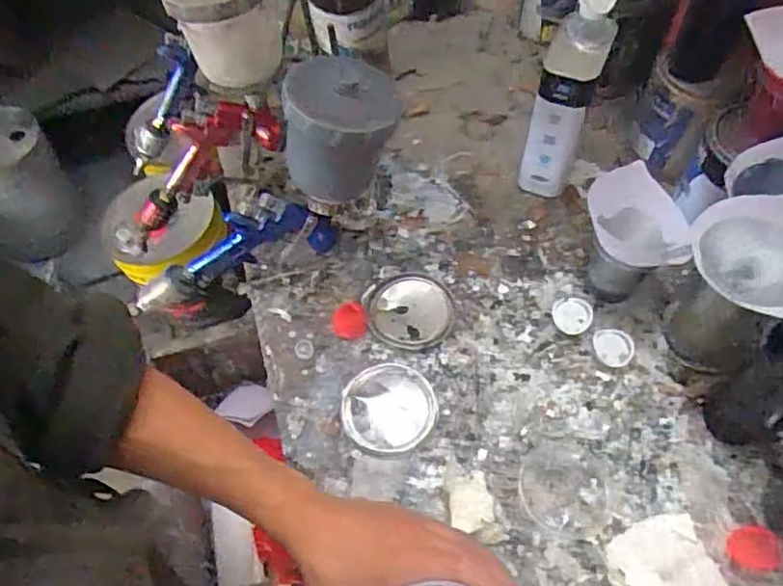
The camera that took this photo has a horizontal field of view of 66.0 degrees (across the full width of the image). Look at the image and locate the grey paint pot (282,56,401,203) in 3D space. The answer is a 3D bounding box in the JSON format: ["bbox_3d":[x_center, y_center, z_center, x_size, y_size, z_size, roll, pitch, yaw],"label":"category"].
[{"bbox_3d":[-0.043,-0.149,0.556,0.101,0.104,0.084,3,58,6],"label":"grey paint pot"}]

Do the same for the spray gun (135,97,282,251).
[{"bbox_3d":[-0.257,-0.150,0.766,0.291,0.095,0.033,-34,51,32],"label":"spray gun"}]

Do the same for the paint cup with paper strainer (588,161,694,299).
[{"bbox_3d":[0.260,-0.055,0.661,0.106,0.119,0.107,13,59,10],"label":"paint cup with paper strainer"}]

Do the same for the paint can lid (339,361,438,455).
[{"bbox_3d":[-0.002,0.118,0.623,0.096,0.008,0.092,-1,57,1],"label":"paint can lid"}]

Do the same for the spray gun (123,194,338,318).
[{"bbox_3d":[-0.189,-0.037,0.696,0.256,0.131,0.043,-24,57,13],"label":"spray gun"}]

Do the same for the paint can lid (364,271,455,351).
[{"bbox_3d":[0.020,0.019,0.687,0.099,0.009,0.095,-1,57,1],"label":"paint can lid"}]

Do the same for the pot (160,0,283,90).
[{"bbox_3d":[-0.157,-0.260,0.575,0.098,0.098,0.098,-2,58,3],"label":"pot"}]

